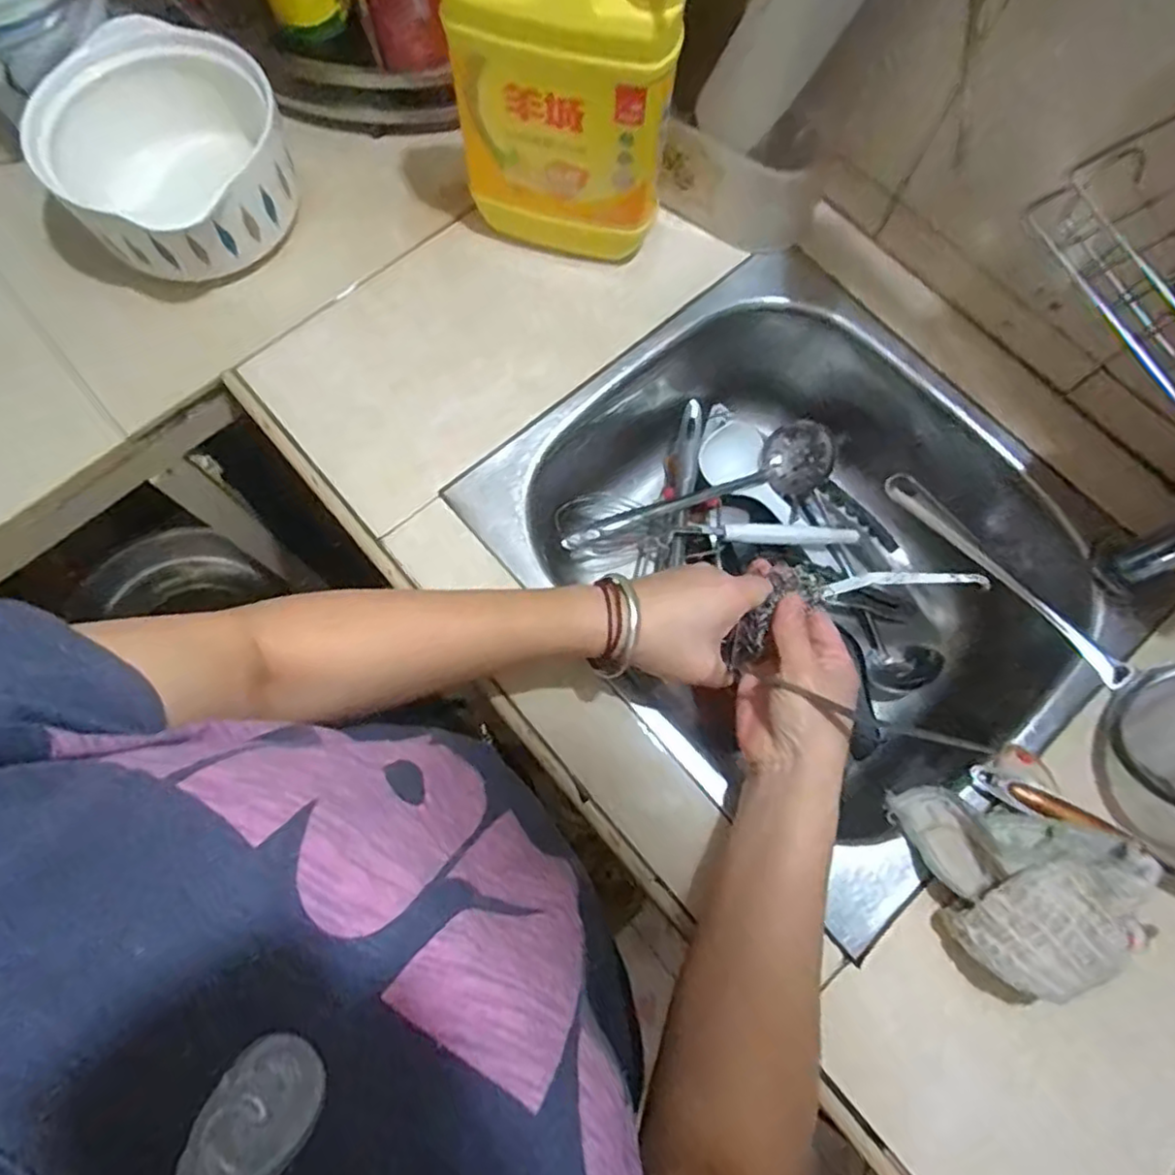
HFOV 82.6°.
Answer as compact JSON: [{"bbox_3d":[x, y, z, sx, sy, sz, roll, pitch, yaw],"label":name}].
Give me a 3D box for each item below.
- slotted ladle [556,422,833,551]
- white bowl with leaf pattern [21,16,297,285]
[{"bbox_3d":[0.099,-0.094,0.617,0.255,0.038,0.061,-15,74,-4],"label":"slotted ladle"},{"bbox_3d":[-0.315,-0.330,0.528,0.177,0.098,0.171,0,74,0],"label":"white bowl with leaf pattern"}]

